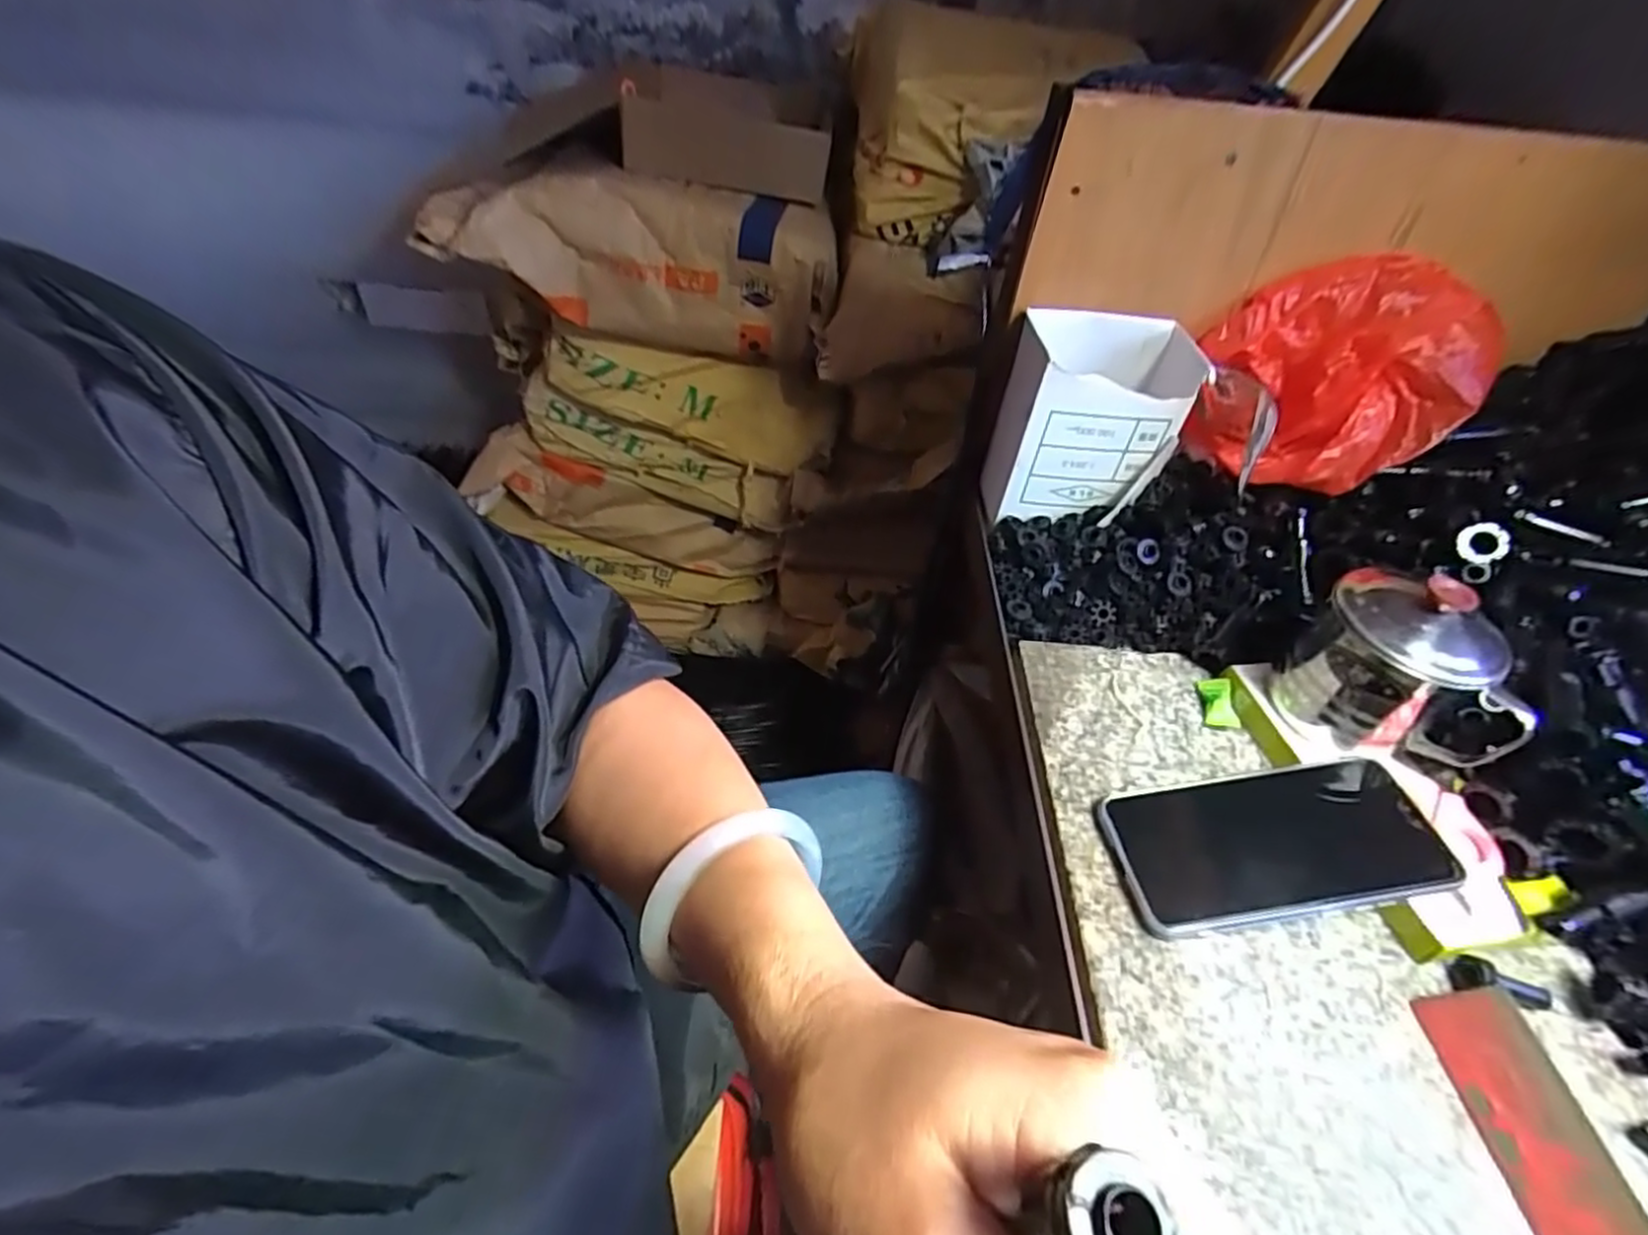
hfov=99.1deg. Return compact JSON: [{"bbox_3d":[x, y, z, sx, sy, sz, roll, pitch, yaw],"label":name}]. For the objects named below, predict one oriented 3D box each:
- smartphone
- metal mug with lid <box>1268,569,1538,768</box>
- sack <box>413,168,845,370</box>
[{"bbox_3d":[0.227,0.114,0.359,0.155,0.011,0.073,-8,44,-1],"label":"smartphone"},{"bbox_3d":[0.320,0.027,0.387,0.093,0.096,0.072,19,46,14],"label":"metal mug with lid"},{"bbox_3d":[-0.244,-0.461,0.940,0.511,0.202,0.158,4,45,-1],"label":"sack"}]

